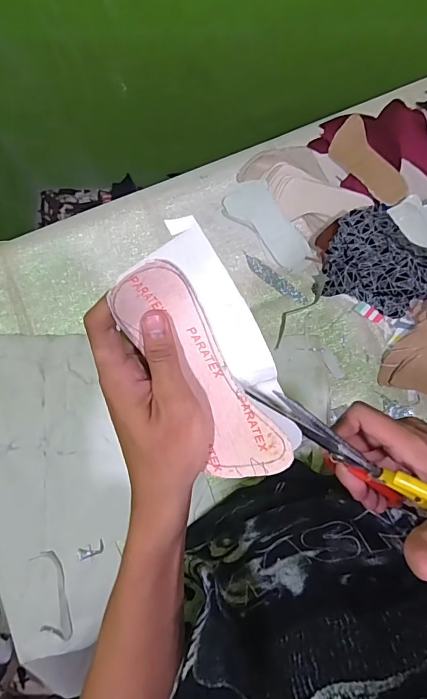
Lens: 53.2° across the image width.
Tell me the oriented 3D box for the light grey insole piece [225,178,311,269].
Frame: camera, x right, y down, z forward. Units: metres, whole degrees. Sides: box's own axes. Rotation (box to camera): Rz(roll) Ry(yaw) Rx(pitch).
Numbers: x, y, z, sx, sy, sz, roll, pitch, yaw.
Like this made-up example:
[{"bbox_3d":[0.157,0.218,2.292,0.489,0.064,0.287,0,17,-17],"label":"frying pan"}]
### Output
[{"bbox_3d":[0.093,-0.212,0.739,0.077,0.009,0.187,-31,81,3],"label":"light grey insole piece"}]

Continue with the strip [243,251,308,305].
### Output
[{"bbox_3d":[0.104,-0.119,0.726,0.131,0.005,0.024,40,93,10],"label":"strip"}]

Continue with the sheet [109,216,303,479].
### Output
[{"bbox_3d":[-0.002,0.005,0.268,0.075,0.046,0.155,-27,99,-4],"label":"sheet"}]

